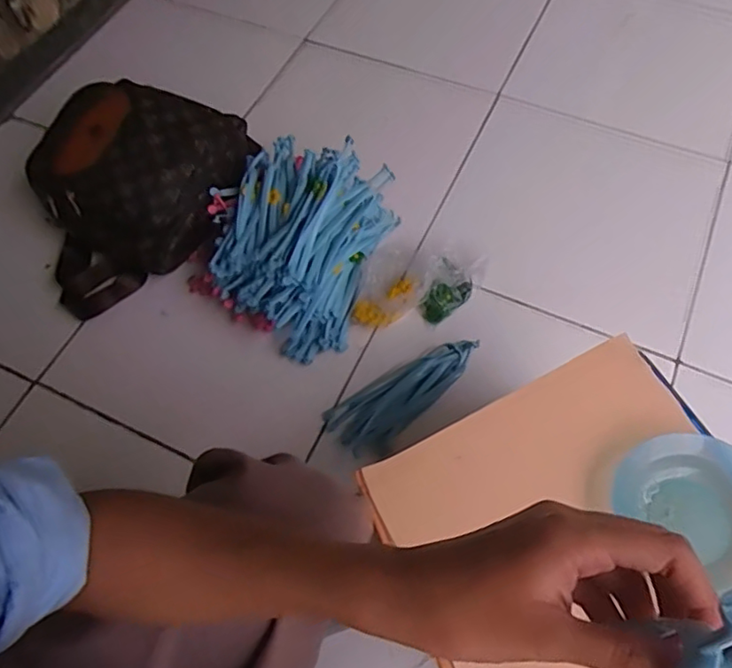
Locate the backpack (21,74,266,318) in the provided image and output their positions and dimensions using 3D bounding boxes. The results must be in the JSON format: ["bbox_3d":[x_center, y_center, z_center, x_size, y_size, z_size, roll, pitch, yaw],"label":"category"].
[{"bbox_3d":[-0.335,-0.231,0.863,0.343,0.152,0.286,-26,65,-11],"label":"backpack"}]

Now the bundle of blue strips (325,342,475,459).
[{"bbox_3d":[0.057,0.080,0.785,0.222,0.047,0.079,-30,65,-13],"label":"bundle of blue strips"}]

